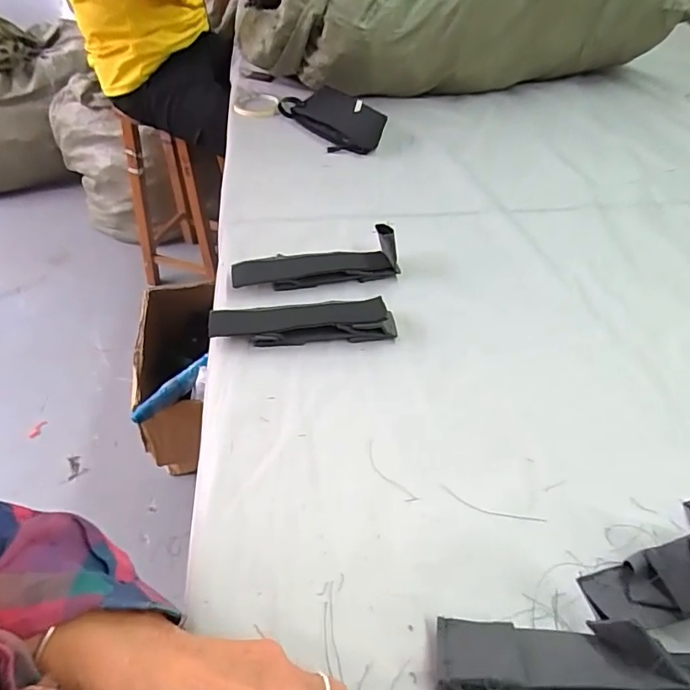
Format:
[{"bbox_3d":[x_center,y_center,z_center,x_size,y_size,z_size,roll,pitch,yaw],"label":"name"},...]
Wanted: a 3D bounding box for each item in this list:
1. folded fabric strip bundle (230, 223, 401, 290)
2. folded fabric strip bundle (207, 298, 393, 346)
[{"bbox_3d":[-0.037,-0.102,0.610,0.195,0.057,0.051,-7,46,-7],"label":"folded fabric strip bundle"},{"bbox_3d":[-0.045,-0.023,0.548,0.192,0.026,0.050,-2,45,-2],"label":"folded fabric strip bundle"}]

